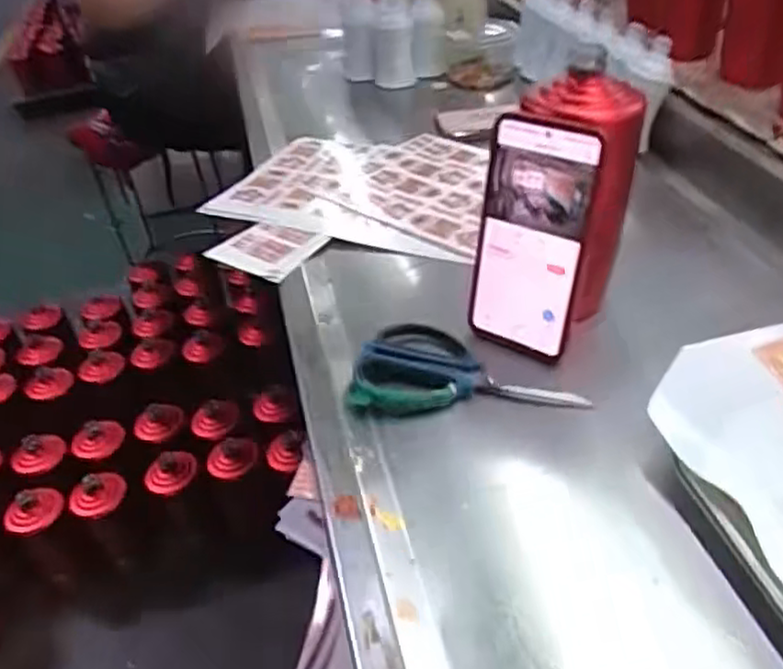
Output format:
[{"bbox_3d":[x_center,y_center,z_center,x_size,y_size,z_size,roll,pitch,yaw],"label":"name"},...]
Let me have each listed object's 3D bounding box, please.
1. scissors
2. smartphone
[{"bbox_3d":[0.053,0.025,0.503,0.158,0.008,0.091,1,39,10],"label":"scissors"},{"bbox_3d":[0.097,-0.064,0.498,0.078,0.163,0.015,21,30,28],"label":"smartphone"}]

